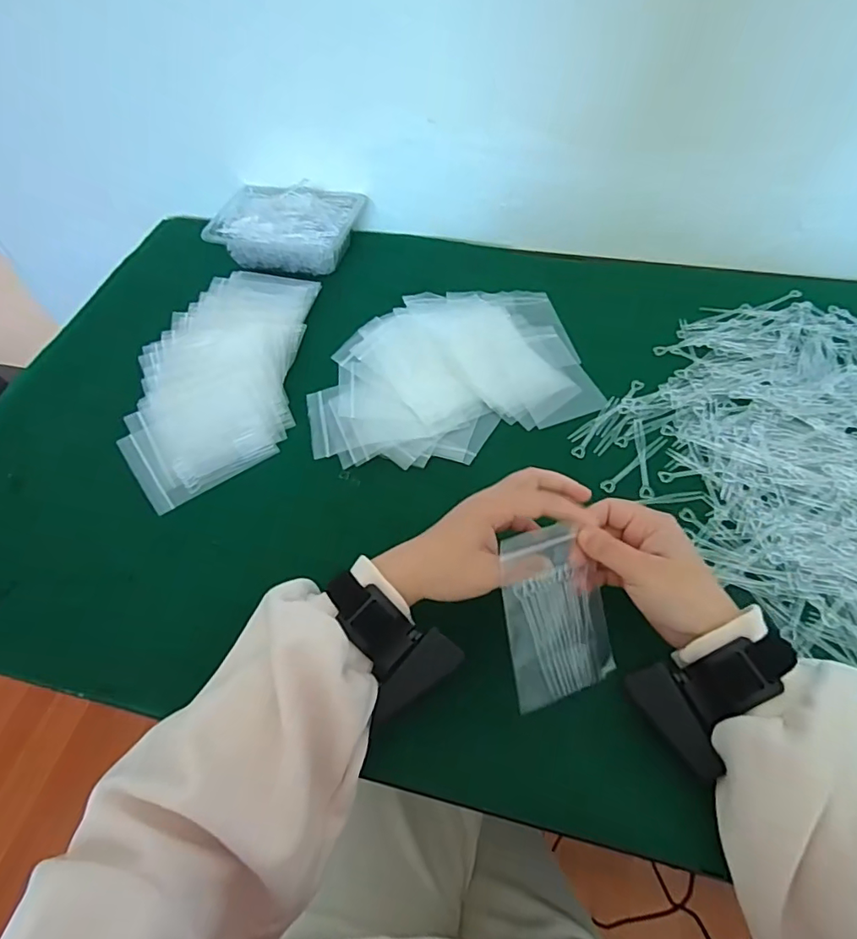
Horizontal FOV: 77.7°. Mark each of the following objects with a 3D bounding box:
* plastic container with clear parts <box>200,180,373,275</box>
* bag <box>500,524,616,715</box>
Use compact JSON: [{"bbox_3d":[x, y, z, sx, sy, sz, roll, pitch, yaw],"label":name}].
[{"bbox_3d":[-0.178,-0.310,0.685,0.179,0.053,0.115,7,57,9],"label":"plastic container with clear parts"},{"bbox_3d":[0.089,0.100,0.371,0.081,0.008,0.114,-11,90,-23],"label":"bag"}]

